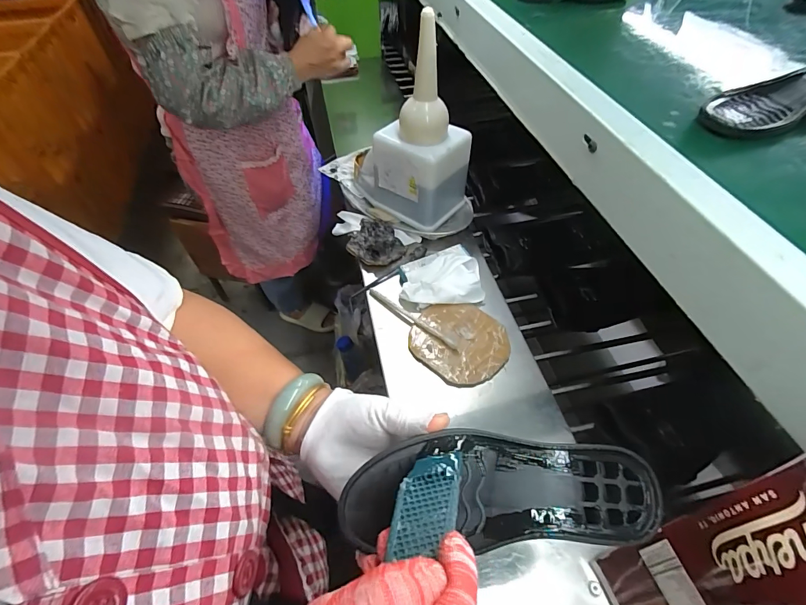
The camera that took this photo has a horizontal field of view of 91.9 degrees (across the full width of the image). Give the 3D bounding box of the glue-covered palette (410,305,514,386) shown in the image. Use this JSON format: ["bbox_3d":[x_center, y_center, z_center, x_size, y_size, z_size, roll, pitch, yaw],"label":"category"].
[{"bbox_3d":[0.094,0.062,0.641,0.150,0.013,0.140,-1,51,1],"label":"glue-covered palette"}]

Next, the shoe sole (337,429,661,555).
[{"bbox_3d":[0.067,0.129,0.273,0.209,0.025,0.069,1,71,-1],"label":"shoe sole"}]

